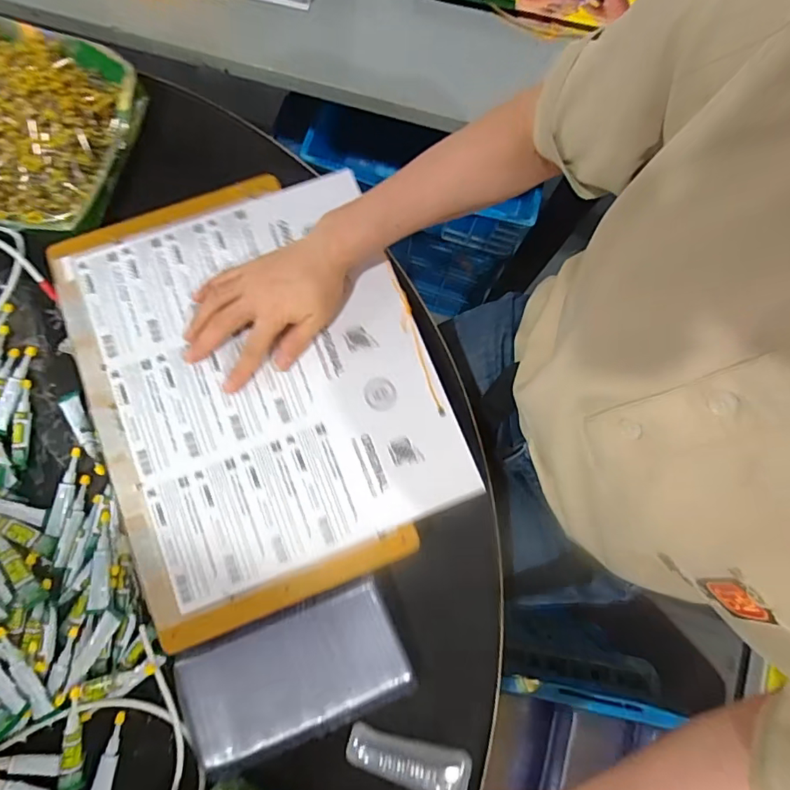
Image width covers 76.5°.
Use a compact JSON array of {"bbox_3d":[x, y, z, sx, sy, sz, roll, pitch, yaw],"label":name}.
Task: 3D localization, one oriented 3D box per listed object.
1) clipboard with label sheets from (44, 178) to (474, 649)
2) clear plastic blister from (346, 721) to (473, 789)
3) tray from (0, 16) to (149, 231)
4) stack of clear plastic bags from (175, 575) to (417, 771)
[{"bbox_3d":[-0.122,-0.020,0.470,0.303,0.013,0.393,-21,80,-6],"label":"clipboard with label sheets"},{"bbox_3d":[0.013,0.327,0.445,0.112,0.022,0.037,17,79,0],"label":"clear plastic blister"},{"bbox_3d":[-0.439,-0.302,0.535,0.306,0.057,0.228,14,79,-1],"label":"tray"},{"bbox_3d":[-0.090,0.243,0.441,0.192,0.025,0.107,-21,81,-7],"label":"stack of clear plastic bags"}]

